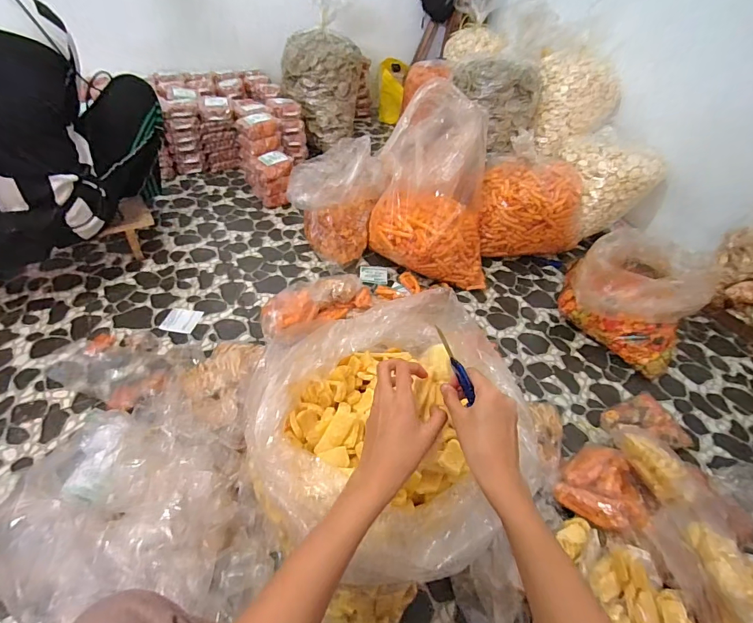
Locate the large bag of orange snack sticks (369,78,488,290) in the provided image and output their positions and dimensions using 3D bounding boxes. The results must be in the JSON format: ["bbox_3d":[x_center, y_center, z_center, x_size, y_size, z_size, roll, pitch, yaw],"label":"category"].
[{"bbox_3d":[0.189,-0.379,1.301,0.369,0.532,0.318,4,43,-3],"label":"large bag of orange snack sticks"}]

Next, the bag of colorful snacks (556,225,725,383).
[{"bbox_3d":[0.770,-0.056,1.211,0.329,0.275,0.336,31,48,23],"label":"bag of colorful snacks"}]

